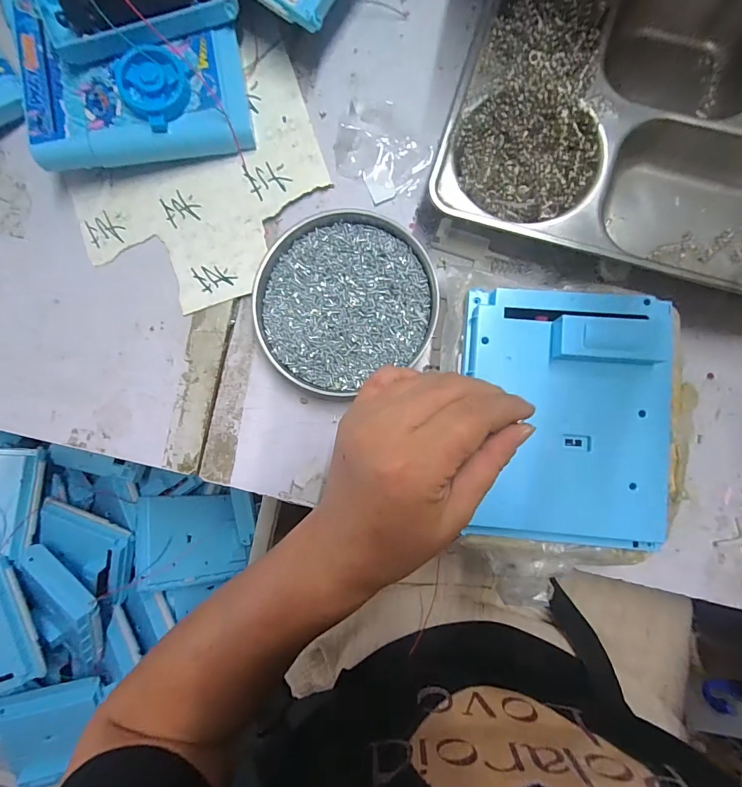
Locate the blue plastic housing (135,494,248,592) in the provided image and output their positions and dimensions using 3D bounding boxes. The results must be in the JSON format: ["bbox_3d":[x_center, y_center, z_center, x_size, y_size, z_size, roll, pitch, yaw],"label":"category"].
[{"bbox_3d":[-0.265,0.218,0.602,0.024,0.147,0.125,-31,58,40],"label":"blue plastic housing"}]

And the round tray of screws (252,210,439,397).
[{"bbox_3d":[-0.022,-0.073,0.309,0.133,0.019,0.131,0,90,5],"label":"round tray of screws"}]

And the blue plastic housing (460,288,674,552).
[{"bbox_3d":[0.122,0.014,0.247,0.124,0.020,0.157,2,90,5],"label":"blue plastic housing"}]

